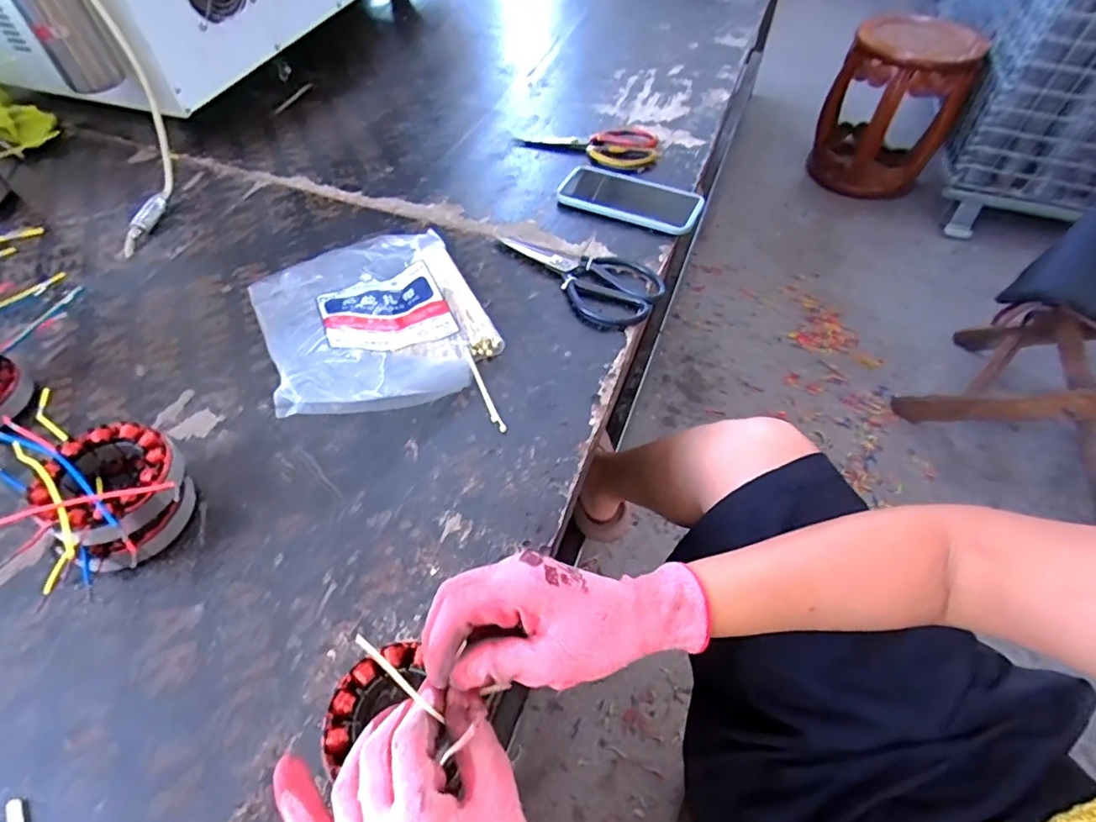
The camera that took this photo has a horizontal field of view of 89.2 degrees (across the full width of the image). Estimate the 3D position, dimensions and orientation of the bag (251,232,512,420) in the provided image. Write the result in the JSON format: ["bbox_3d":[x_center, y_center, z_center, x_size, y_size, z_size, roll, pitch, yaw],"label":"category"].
[{"bbox_3d":[-0.167,-0.100,0.530,0.198,0.056,0.242,-23,56,-17],"label":"bag"}]

